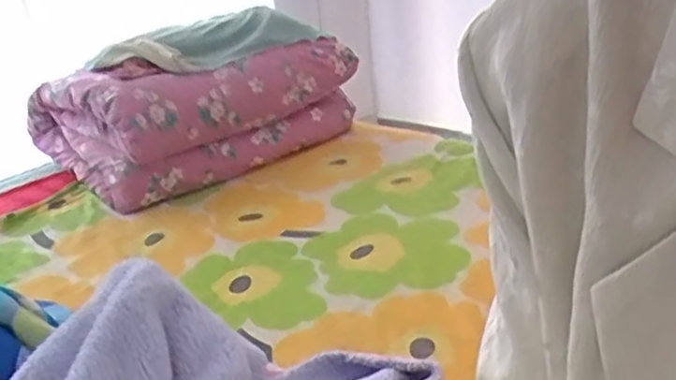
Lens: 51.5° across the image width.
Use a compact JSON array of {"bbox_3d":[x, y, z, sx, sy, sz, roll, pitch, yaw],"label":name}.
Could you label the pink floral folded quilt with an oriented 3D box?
[{"bbox_3d":[-0.330,-0.203,1.718,0.444,0.290,0.650,15,31,40],"label":"pink floral folded quilt"}]

